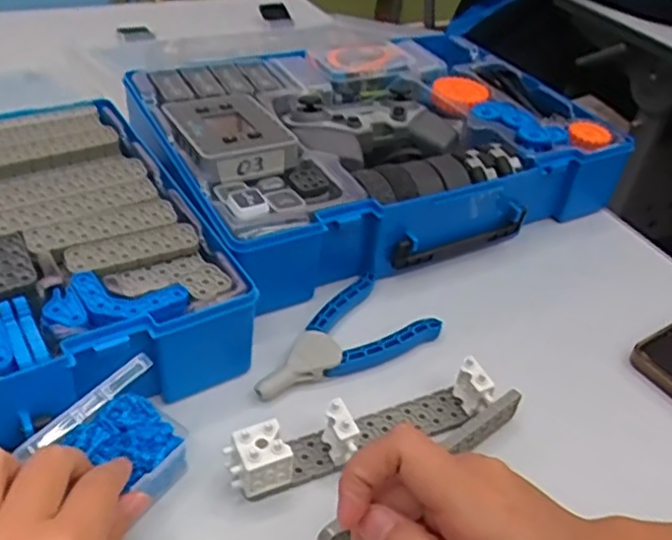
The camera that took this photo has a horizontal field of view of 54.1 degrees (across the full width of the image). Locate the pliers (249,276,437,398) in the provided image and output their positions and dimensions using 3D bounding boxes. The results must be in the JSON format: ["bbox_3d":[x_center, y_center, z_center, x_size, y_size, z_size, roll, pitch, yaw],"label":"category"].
[{"bbox_3d":[0.002,0.047,0.424,0.122,0.013,0.065,-26,48,-34],"label":"pliers"}]

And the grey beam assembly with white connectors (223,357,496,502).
[{"bbox_3d":[0.015,0.087,0.367,0.152,0.038,0.029,-13,42,-23],"label":"grey beam assembly with white connectors"}]

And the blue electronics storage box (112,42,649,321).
[{"bbox_3d":[0.017,-0.107,0.557,0.321,0.071,0.259,-13,42,-23],"label":"blue electronics storage box"}]

